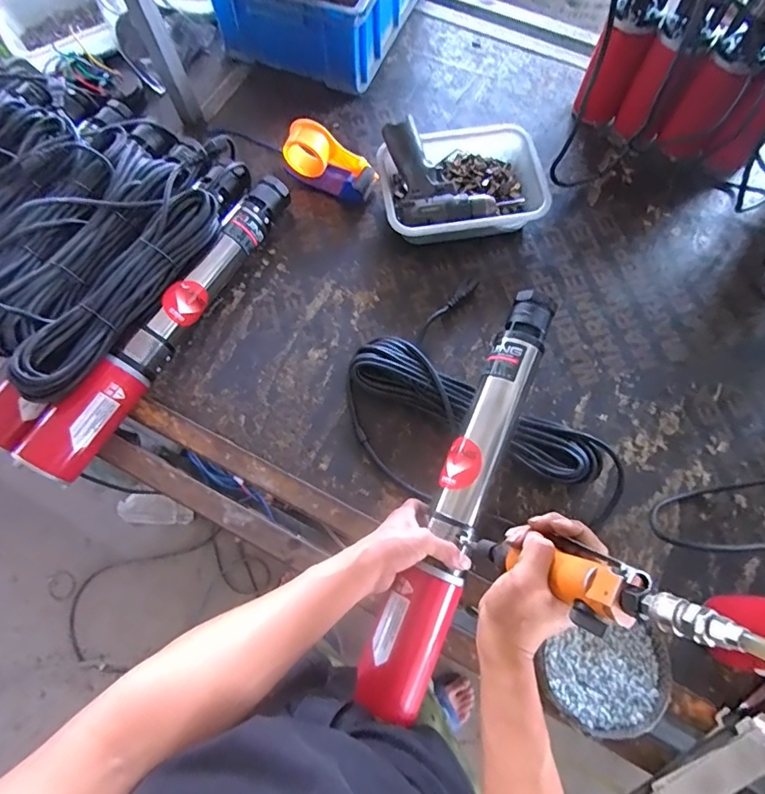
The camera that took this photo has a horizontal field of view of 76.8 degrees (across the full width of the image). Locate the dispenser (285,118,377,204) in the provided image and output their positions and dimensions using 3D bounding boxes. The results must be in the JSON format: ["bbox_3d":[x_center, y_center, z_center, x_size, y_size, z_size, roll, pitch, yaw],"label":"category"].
[{"bbox_3d":[-0.083,-0.375,0.773,0.144,0.079,0.067,23,71,8],"label":"dispenser"}]

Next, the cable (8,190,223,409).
[{"bbox_3d":[-0.336,-0.142,0.628,0.069,0.054,0.337,27,72,9],"label":"cable"}]

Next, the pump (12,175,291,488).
[{"bbox_3d":[-0.290,-0.116,0.684,0.063,0.076,0.523,29,72,10],"label":"pump"}]

